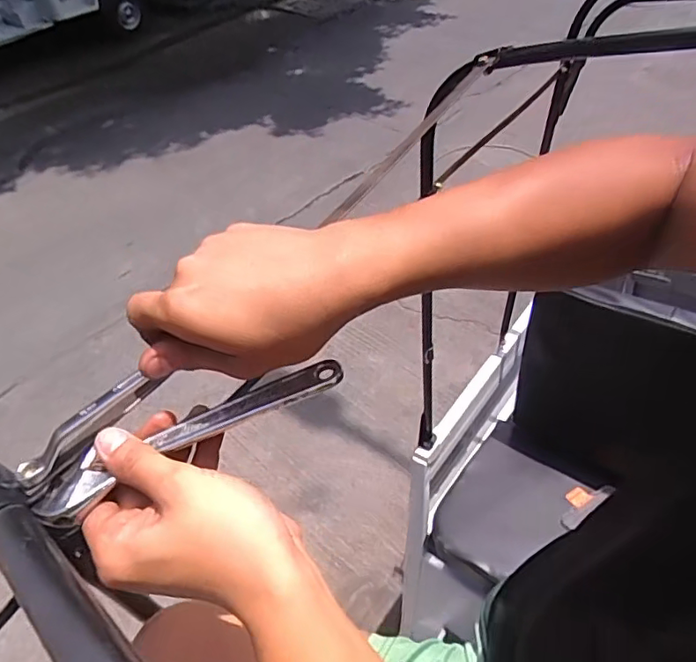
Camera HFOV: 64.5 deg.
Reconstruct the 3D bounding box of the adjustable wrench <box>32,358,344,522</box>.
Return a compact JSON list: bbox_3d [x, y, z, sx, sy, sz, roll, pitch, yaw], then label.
[{"bbox_3d":[-0.091,0.062,0.331,0.189,0.015,0.036,-25,51,-6],"label":"adjustable wrench"}]

